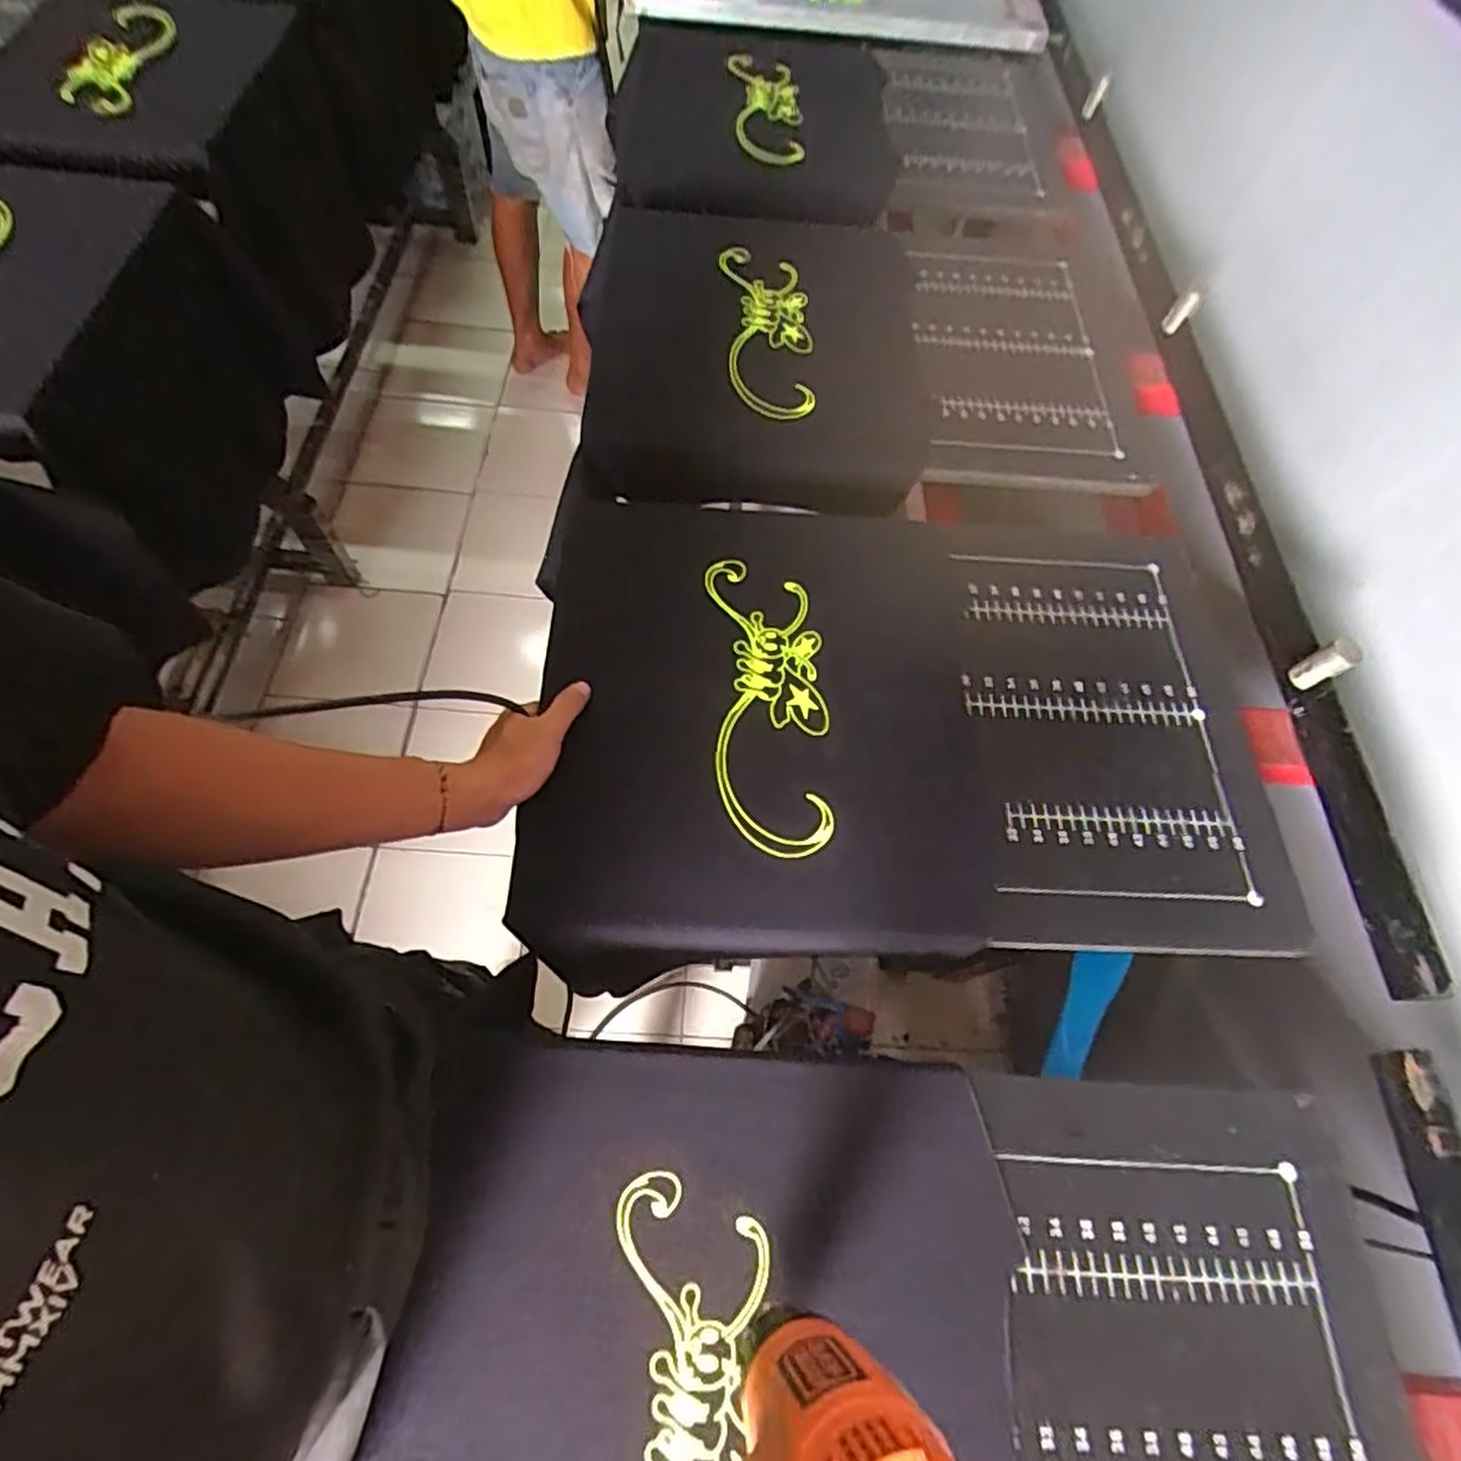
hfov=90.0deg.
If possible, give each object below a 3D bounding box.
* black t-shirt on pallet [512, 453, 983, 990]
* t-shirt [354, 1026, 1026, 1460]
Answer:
[{"bbox_3d":[0.007,-0.036,0.619,0.386,0.038,0.457,4,64,-2],"label":"black t-shirt on pallet"},{"bbox_3d":[-0.015,0.388,0.391,0.352,0.018,0.392,5,64,-1],"label":"t-shirt"}]

